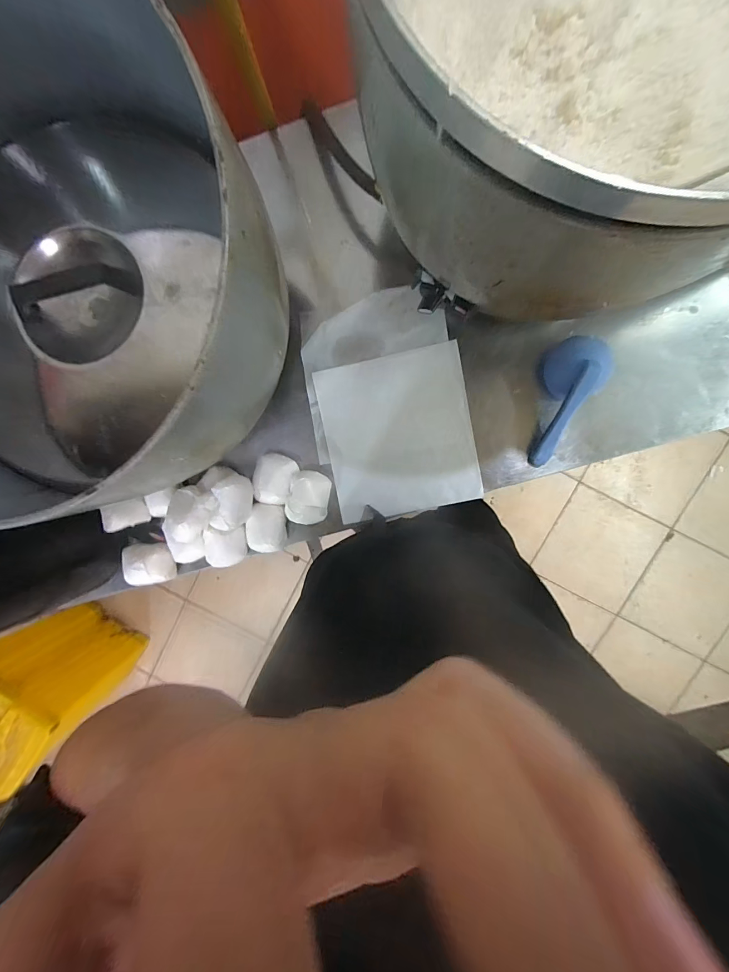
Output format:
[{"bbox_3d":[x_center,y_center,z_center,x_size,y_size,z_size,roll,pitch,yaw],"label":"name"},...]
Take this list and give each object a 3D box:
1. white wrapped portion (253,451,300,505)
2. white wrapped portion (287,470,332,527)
[{"bbox_3d":[-0.151,-0.014,0.630,0.065,0.054,0.082,13,97,2],"label":"white wrapped portion"},{"bbox_3d":[-0.093,0.018,0.623,0.067,0.065,0.084,11,97,2],"label":"white wrapped portion"}]

